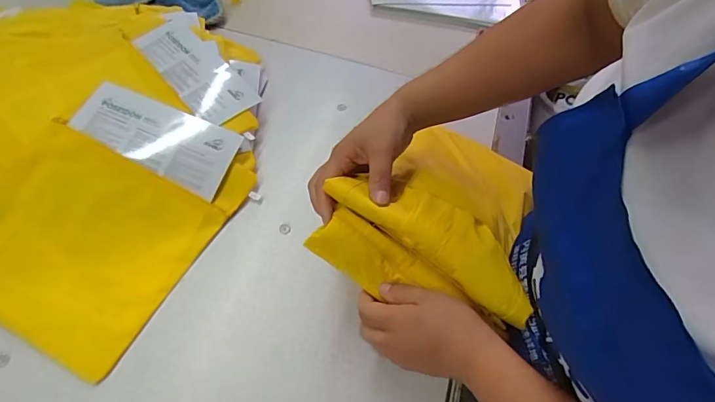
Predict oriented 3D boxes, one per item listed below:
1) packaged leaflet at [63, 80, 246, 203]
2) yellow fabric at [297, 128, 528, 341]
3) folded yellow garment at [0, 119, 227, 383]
[{"bbox_3d":[-0.263,-0.086,0.567,0.196,0.010,0.096,24,70,-3],"label":"packaged leaflet"},{"bbox_3d":[0.095,-0.002,0.487,0.205,0.125,0.270,20,59,8],"label":"yellow fabric"},{"bbox_3d":[-0.339,0.038,0.512,0.263,0.048,0.229,25,60,11],"label":"folded yellow garment"}]

